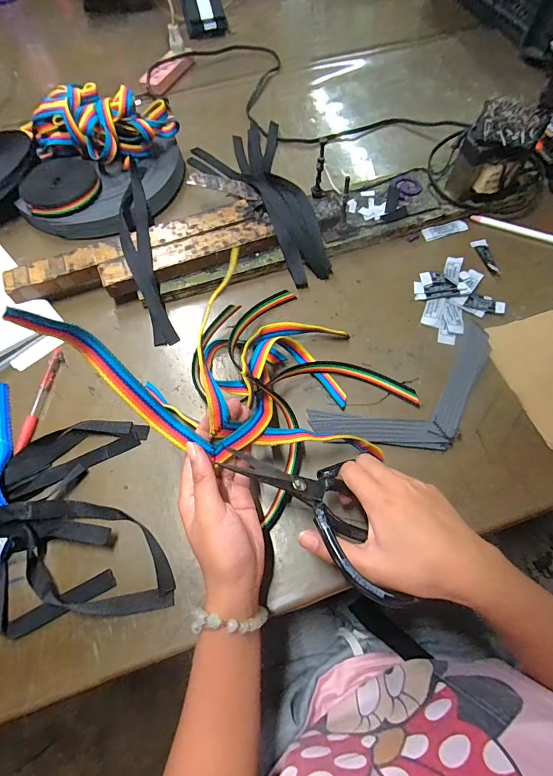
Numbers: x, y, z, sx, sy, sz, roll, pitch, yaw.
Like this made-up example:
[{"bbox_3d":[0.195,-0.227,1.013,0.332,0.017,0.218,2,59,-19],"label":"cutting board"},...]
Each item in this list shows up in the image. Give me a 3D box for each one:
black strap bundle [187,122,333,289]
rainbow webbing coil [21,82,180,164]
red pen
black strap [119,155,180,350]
[{"bbox_3d":[-0.035,-0.302,0.535,0.150,0.053,0.358,-12,65,-4],"label":"black strap bundle"},{"bbox_3d":[-0.272,-0.392,0.547,0.222,0.073,0.102,12,67,6],"label":"rainbow webbing coil"},{"bbox_3d":[-0.273,0.011,0.427,0.014,0.016,0.131,3,65,3],"label":"red pen"},{"bbox_3d":[-0.184,-0.199,0.499,0.040,0.043,0.305,-17,65,-6],"label":"black strap"}]

